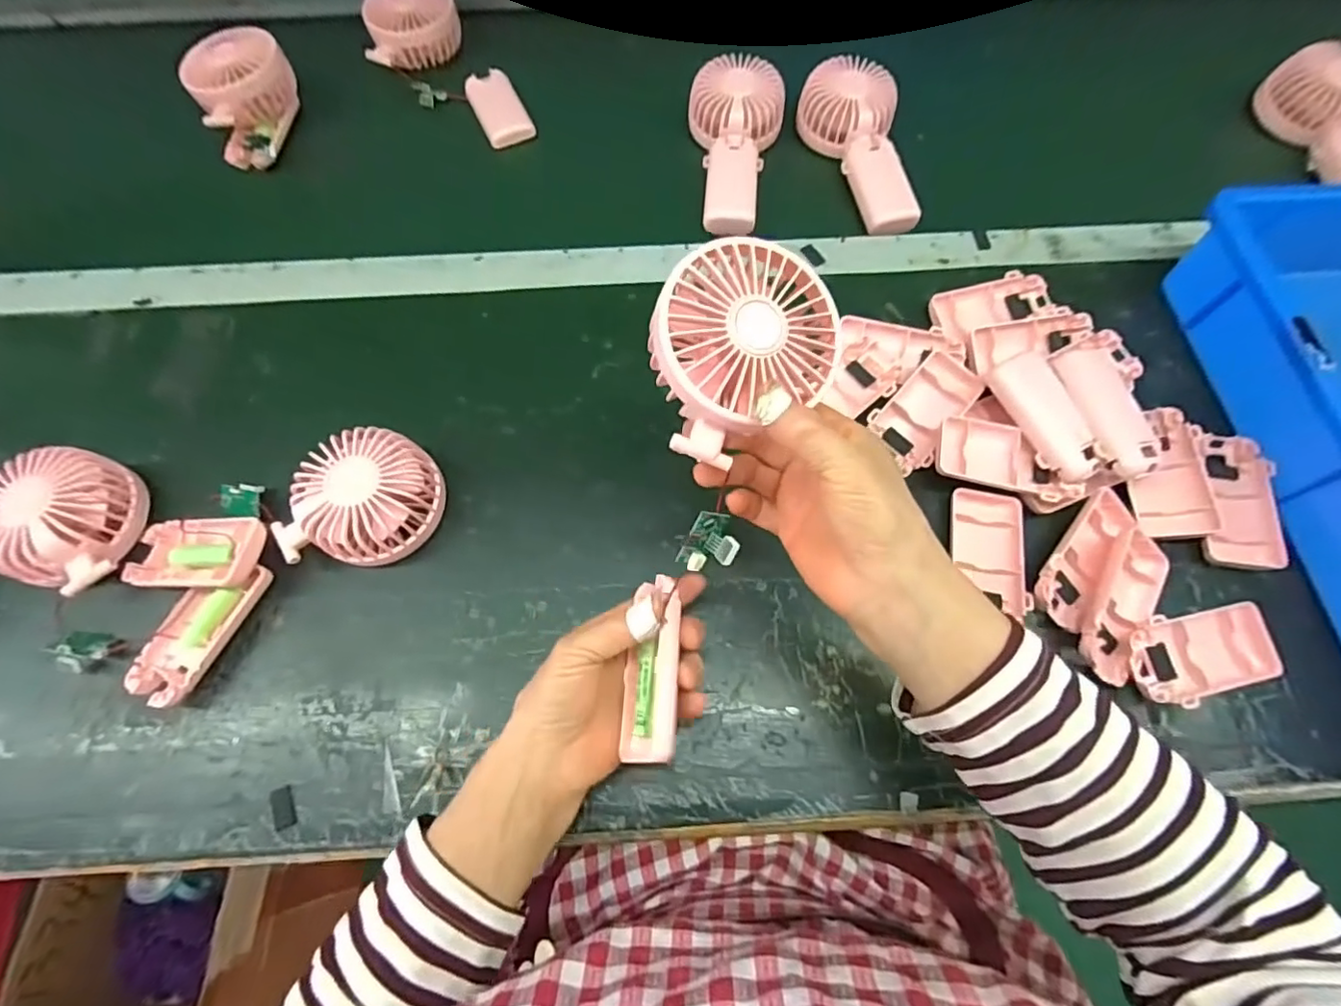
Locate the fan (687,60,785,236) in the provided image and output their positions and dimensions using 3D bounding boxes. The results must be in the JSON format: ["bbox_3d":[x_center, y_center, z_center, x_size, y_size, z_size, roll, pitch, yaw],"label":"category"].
[{"bbox_3d":[0.059,-0.327,0.539,0.087,0.042,0.174,3,68,1],"label":"fan"}]

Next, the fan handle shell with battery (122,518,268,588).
[{"bbox_3d":[-0.308,0.033,0.388,0.093,0.019,0.045,-3,67,16],"label":"fan handle shell with battery"}]

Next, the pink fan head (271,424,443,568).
[{"bbox_3d":[-0.201,-0.003,0.395,0.090,0.046,0.083,0,68,0],"label":"pink fan head"}]

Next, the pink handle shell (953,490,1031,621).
[{"bbox_3d":[0.211,0.031,0.398,0.045,0.011,0.082,8,68,3],"label":"pink handle shell"}]

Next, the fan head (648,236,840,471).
[{"bbox_3d":[0.034,-0.074,0.288,0.086,0.041,0.091,-14,90,-13],"label":"fan head"}]

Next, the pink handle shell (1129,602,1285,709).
[{"bbox_3d":[0.327,0.093,0.369,0.094,0.026,0.049,-13,68,-5],"label":"pink handle shell"}]

